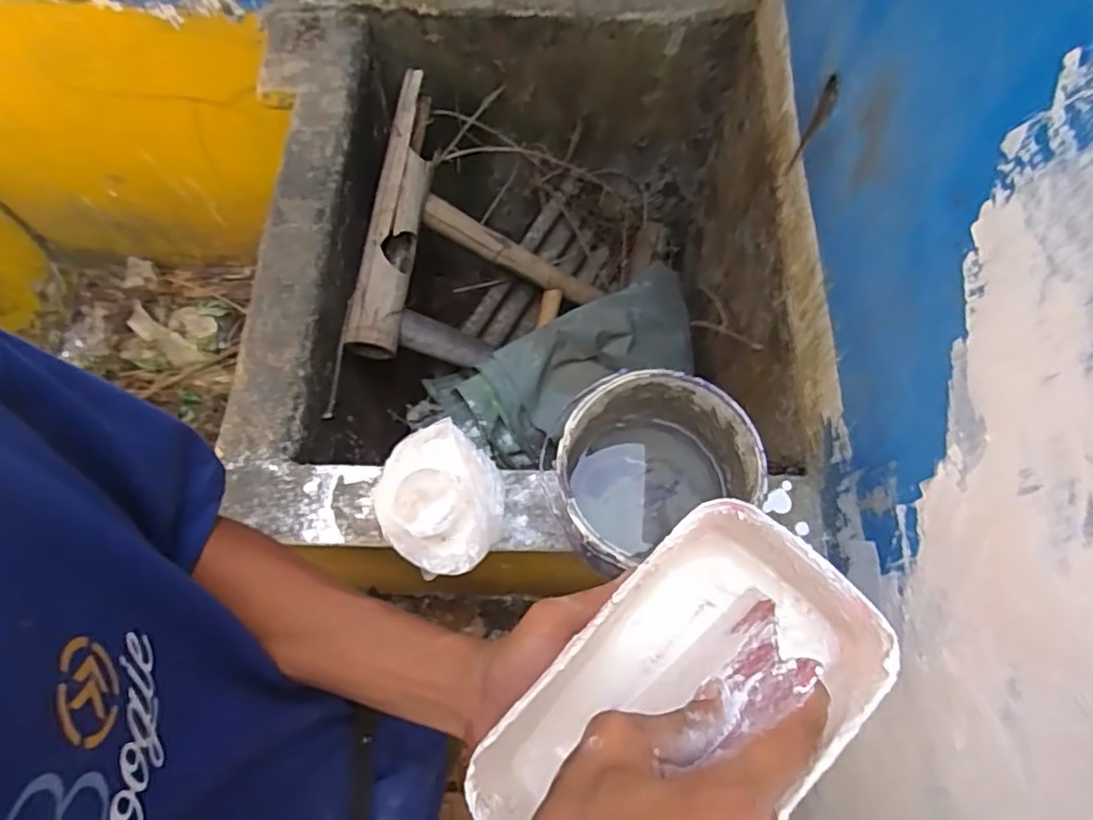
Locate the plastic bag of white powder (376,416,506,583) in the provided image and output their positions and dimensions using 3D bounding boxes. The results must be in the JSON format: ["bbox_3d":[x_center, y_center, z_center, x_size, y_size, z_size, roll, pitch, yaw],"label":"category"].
[{"bbox_3d":[-0.118,0.093,0.721,0.136,0.075,0.167,-25,72,-8],"label":"plastic bag of white powder"}]

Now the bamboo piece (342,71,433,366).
[{"bbox_3d":[-0.233,-0.313,1.047,0.074,0.071,0.479,6,71,3],"label":"bamboo piece"}]

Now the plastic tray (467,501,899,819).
[{"bbox_3d":[0.060,0.139,0.316,0.190,0.085,0.106,-43,76,-13],"label":"plastic tray"}]

